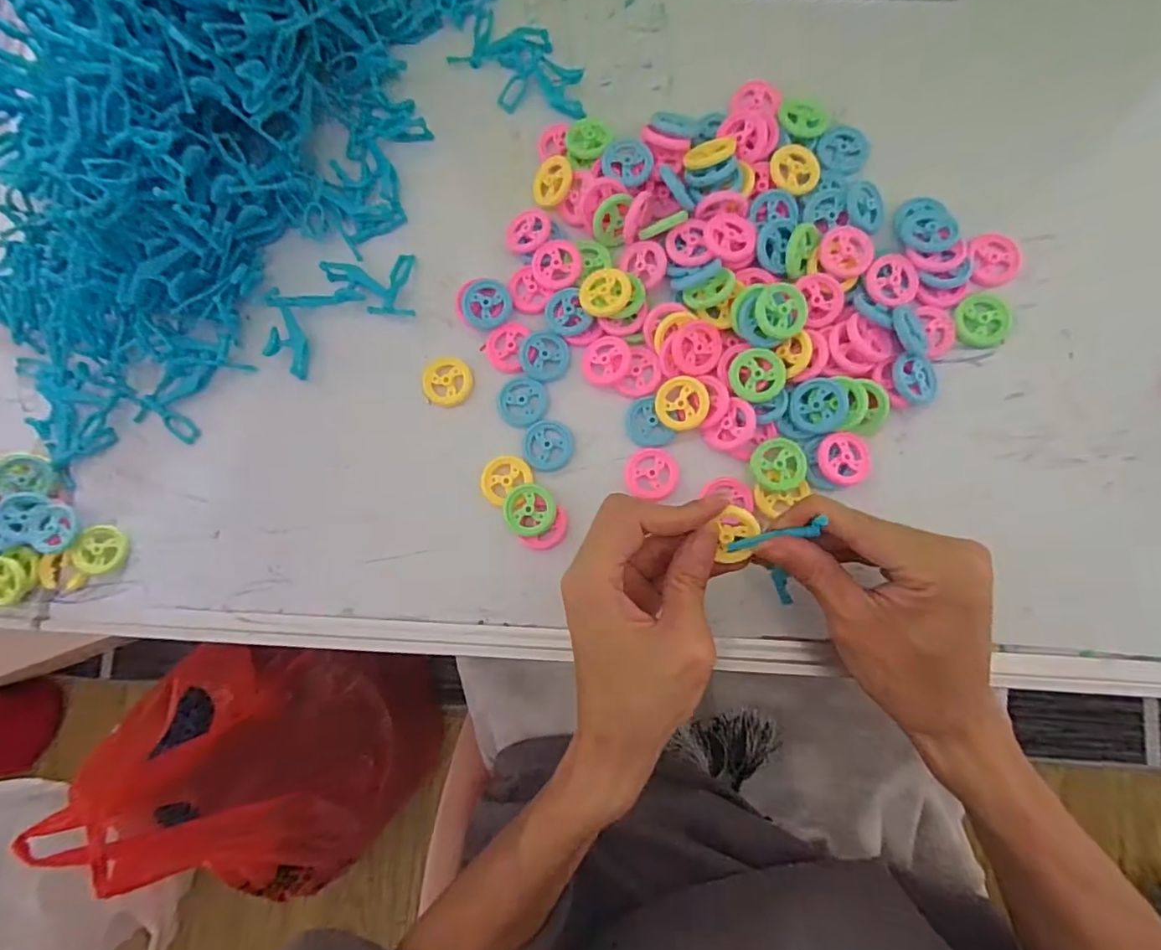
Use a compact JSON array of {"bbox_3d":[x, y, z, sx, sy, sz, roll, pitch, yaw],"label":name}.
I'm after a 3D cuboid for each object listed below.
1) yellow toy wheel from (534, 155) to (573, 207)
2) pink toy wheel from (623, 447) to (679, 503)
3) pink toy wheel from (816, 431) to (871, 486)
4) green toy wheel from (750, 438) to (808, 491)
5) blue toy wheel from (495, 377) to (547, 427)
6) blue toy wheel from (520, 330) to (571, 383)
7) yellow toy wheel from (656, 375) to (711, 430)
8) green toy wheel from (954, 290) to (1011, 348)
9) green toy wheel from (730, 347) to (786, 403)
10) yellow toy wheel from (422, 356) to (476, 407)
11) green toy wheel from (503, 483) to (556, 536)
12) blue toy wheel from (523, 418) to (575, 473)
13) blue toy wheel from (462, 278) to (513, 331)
[{"bbox_3d":[-0.017,-0.177,0.335,0.025,0.004,0.029,30,106,26],"label":"yellow toy wheel"},{"bbox_3d":[0.041,-0.001,0.315,0.030,0.006,0.027,18,85,7],"label":"pink toy wheel"},{"bbox_3d":[0.144,-0.009,0.302,0.029,0.007,0.029,-1,83,5],"label":"pink toy wheel"},{"bbox_3d":[0.109,-0.006,0.305,0.029,0.006,0.028,-1,83,5],"label":"green toy wheel"},{"bbox_3d":[-0.034,-0.043,0.325,0.028,0.004,0.028,-1,83,5],"label":"blue toy wheel"},{"bbox_3d":[-0.021,-0.071,0.326,0.028,0.004,0.030,-1,83,5],"label":"blue toy wheel"},{"bbox_3d":[0.057,-0.040,0.311,0.029,0.004,0.030,2,96,19],"label":"yellow toy wheel"},{"bbox_3d":[0.225,-0.087,0.309,0.029,0.004,0.031,10,84,6],"label":"green toy wheel"},{"bbox_3d":[0.098,-0.054,0.308,0.030,0.008,0.030,-1,83,5],"label":"green toy wheel"},{"bbox_3d":[-0.080,-0.057,0.333,0.030,0.006,0.029,-1,83,5],"label":"yellow toy wheel"},{"bbox_3d":[-0.029,0.020,0.314,0.029,0.008,0.029,-1,83,5],"label":"green toy wheel"},{"bbox_3d":[-0.019,-0.018,0.322,0.029,0.004,0.030,-1,83,5],"label":"blue toy wheel"},{"bbox_3d":[-0.056,-0.102,0.332,0.029,0.005,0.030,-1,83,5],"label":"blue toy wheel"}]

